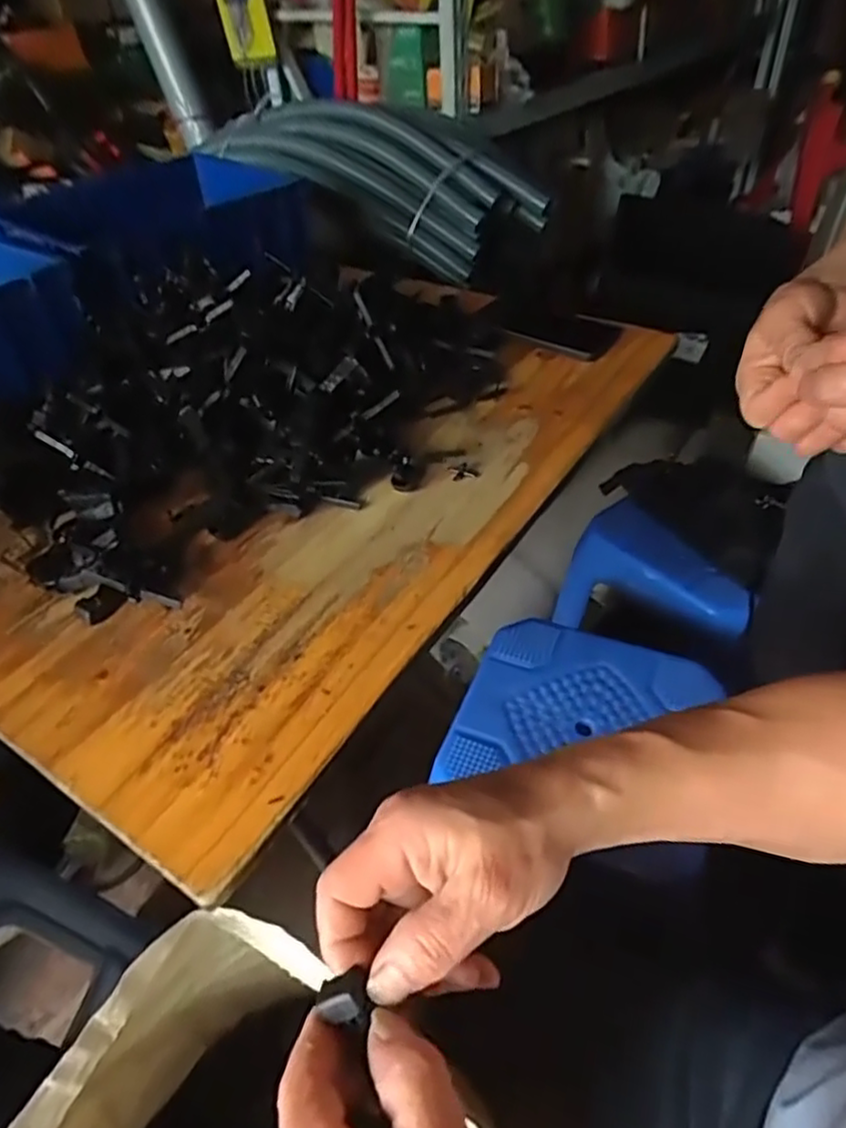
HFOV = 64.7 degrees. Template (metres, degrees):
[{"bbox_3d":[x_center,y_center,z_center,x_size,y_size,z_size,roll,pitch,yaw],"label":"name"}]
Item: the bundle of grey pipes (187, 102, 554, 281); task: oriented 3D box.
[{"bbox_3d":[-0.074,-0.644,1.079,0.559,0.153,0.199,20,46,2],"label":"bundle of grey pipes"}]

